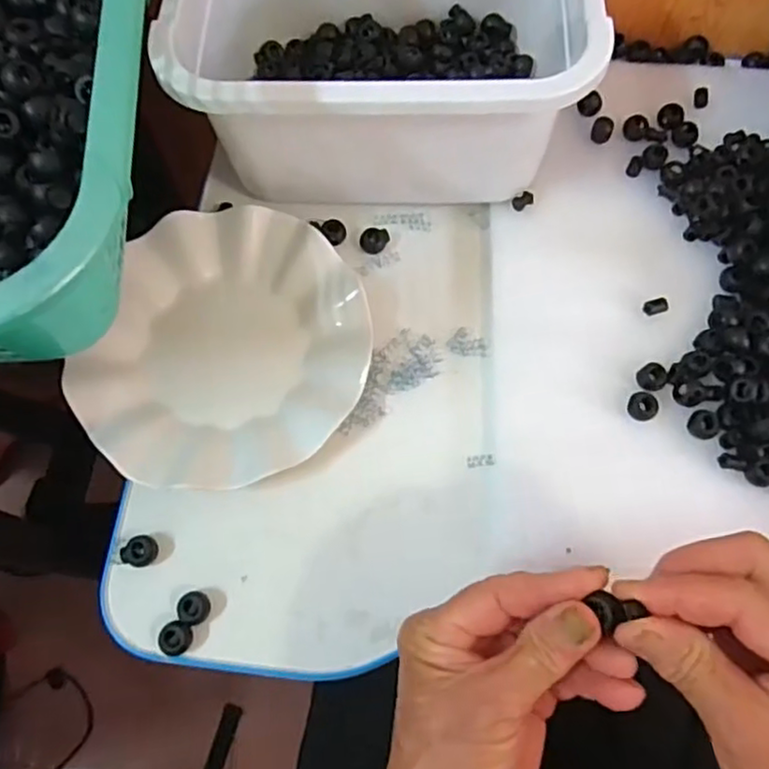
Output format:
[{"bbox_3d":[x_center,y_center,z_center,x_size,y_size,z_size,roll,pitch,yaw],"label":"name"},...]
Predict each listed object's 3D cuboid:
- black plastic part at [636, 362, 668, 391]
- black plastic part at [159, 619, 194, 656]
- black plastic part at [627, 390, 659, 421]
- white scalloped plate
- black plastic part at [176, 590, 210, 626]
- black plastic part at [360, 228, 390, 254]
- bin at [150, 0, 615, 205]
[{"bbox_3d":[0.165,-0.004,0.400,0.017,0.004,0.017,0,71,0],"label":"black plastic part"},{"bbox_3d":[-0.114,0.139,0.356,0.016,0.013,0.018,6,71,1],"label":"black plastic part"},{"bbox_3d":[0.157,0.013,0.394,0.016,0.007,0.018,-9,72,-3],"label":"black plastic part"},{"bbox_3d":[-0.095,-0.024,0.406,0.164,0.021,0.180,0,71,0],"label":"white scalloped plate"},{"bbox_3d":[-0.105,0.124,0.361,0.017,0.014,0.017,0,71,0],"label":"black plastic part"},{"bbox_3d":[-0.007,-0.099,0.443,0.017,0.009,0.018,0,71,0],"label":"black plastic part"},{"bbox_3d":[-0.002,-0.216,0.423,0.247,0.120,0.186,1,71,0],"label":"bin"}]

